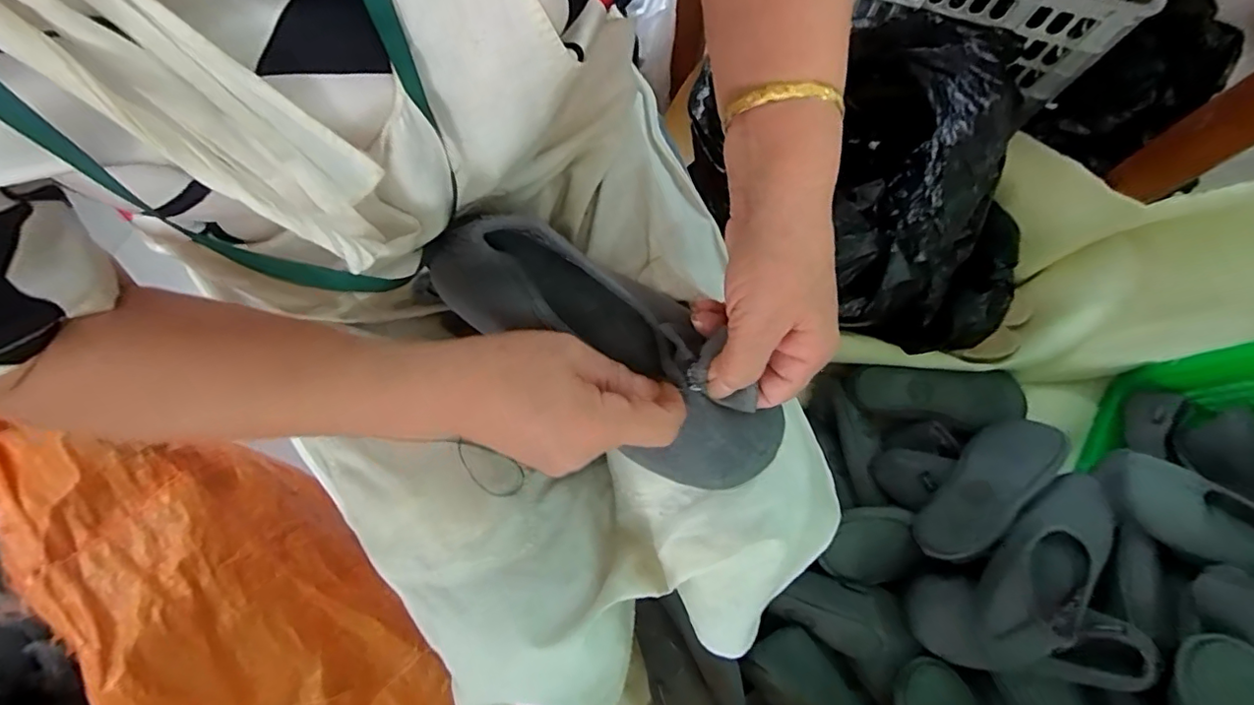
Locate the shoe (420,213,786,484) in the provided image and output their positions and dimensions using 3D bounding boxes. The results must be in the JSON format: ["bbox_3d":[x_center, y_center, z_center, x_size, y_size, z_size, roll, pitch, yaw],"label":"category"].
[{"bbox_3d":[-0.010,-0.008,0.325,0.225,0.052,0.084,37,80,6],"label":"shoe"}]

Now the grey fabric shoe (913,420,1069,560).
[{"bbox_3d":[0.441,0.156,0.670,0.234,0.036,0.089,-35,37,-20],"label":"grey fabric shoe"}]

